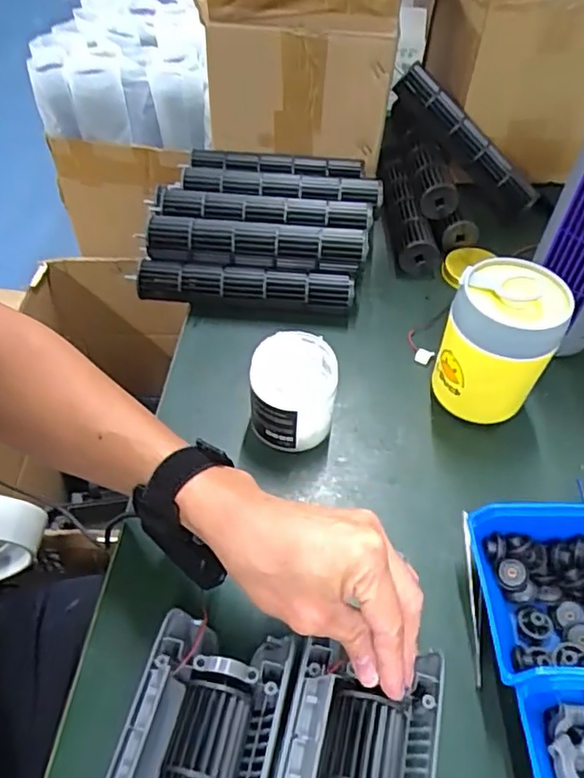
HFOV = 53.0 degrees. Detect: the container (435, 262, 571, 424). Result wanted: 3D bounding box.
[{"bbox_3d":[0.177,-0.033,0.516,0.087,0.139,0.083,1,51,-1],"label":"container"}]

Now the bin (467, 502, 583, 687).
[{"bbox_3d":[0.201,0.148,0.406,0.136,0.066,0.116,1,50,0],"label":"bin"}]

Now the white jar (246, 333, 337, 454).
[{"bbox_3d":[0.002,0.007,0.510,0.070,0.087,0.071,0,50,0],"label":"white jar"}]

